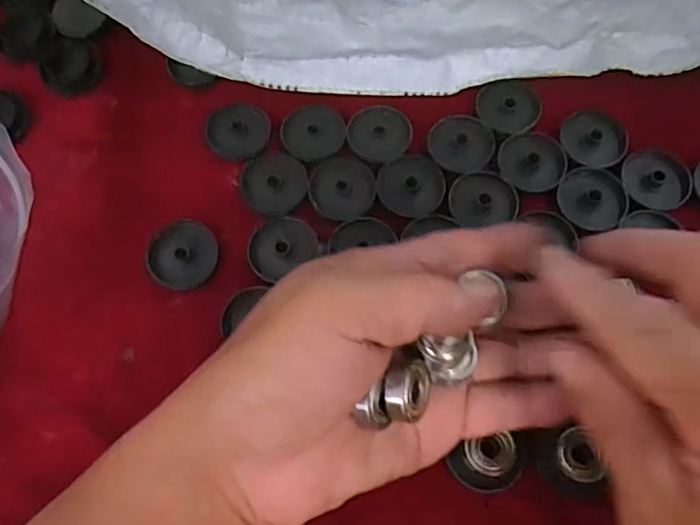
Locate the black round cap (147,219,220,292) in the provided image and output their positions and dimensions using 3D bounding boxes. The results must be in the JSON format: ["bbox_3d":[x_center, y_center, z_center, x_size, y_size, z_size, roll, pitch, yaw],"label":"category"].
[{"bbox_3d":[-0.079,-0.004,0.267,0.030,0.006,0.034,14,71,6],"label":"black round cap"}]

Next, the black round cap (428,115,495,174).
[{"bbox_3d":[0.056,-0.061,0.283,0.031,0.004,0.033,0,70,1],"label":"black round cap"}]

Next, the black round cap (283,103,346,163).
[{"bbox_3d":[-0.019,-0.067,0.288,0.031,0.004,0.033,0,70,1],"label":"black round cap"}]

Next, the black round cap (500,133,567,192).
[{"bbox_3d":[0.091,-0.051,0.279,0.032,0.004,0.031,4,70,2],"label":"black round cap"}]

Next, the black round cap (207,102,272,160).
[{"bbox_3d":[-0.057,-0.068,0.289,0.033,0.004,0.030,0,70,1],"label":"black round cap"}]

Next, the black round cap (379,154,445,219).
[{"bbox_3d":[0.030,-0.038,0.277,0.032,0.004,0.032,0,70,1],"label":"black round cap"}]

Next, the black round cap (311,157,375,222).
[{"bbox_3d":[-0.003,-0.037,0.275,0.031,0.004,0.034,0,70,1],"label":"black round cap"}]

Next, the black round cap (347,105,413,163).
[{"bbox_3d":[0.015,-0.067,0.287,0.031,0.004,0.031,0,70,1],"label":"black round cap"}]

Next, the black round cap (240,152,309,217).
[{"bbox_3d":[-0.037,-0.039,0.280,0.034,0.004,0.031,0,70,1],"label":"black round cap"}]

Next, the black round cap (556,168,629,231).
[{"bbox_3d":[0.118,-0.032,0.273,0.033,0.008,0.030,0,70,1],"label":"black round cap"}]

